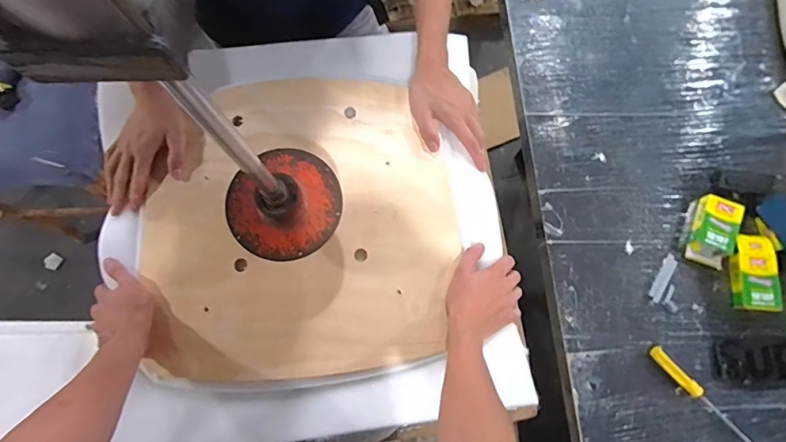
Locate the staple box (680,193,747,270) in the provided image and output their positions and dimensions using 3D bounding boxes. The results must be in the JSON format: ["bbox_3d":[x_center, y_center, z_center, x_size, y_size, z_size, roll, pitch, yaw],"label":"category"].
[{"bbox_3d":[0.686,0.018,0.977,0.093,0.037,0.151,22,77,5],"label":"staple box"}]

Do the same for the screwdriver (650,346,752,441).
[{"bbox_3d":[0.627,0.366,0.907,0.026,0.030,0.285,-42,80,-9],"label":"screwdriver"}]

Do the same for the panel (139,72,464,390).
[{"bbox_3d":[-0.138,-0.001,0.669,0.449,0.032,0.448,-8,77,-2],"label":"panel"}]

